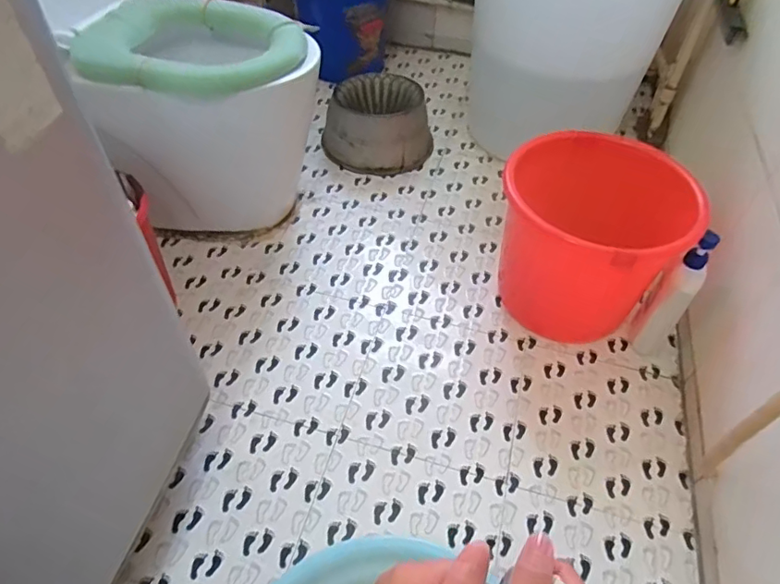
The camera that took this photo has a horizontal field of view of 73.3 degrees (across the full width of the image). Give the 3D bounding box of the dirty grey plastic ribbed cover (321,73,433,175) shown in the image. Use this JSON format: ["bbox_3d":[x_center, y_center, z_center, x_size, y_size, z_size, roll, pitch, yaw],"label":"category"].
[{"bbox_3d":[-0.031,-0.466,1.451,0.294,0.164,0.256,0,50,-2],"label":"dirty grey plastic ribbed cover"}]

